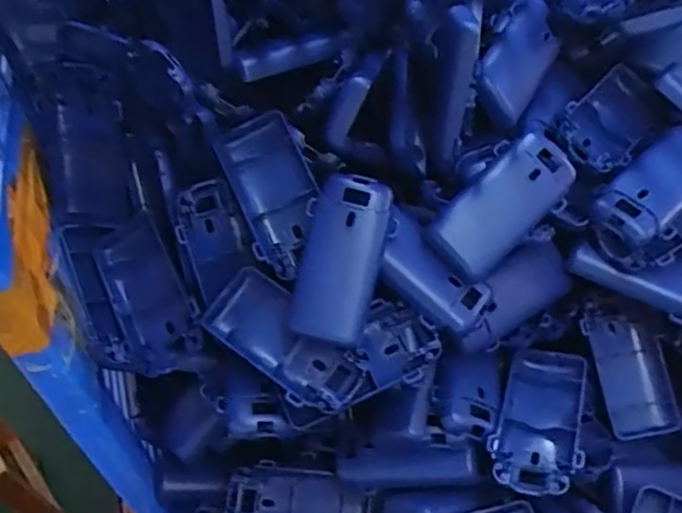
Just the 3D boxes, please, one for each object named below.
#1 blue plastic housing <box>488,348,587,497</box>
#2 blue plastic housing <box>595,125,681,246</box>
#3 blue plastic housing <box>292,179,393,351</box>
[{"bbox_3d":[0.121,0.100,0.415,0.050,0.016,0.095,8,48,13],"label":"blue plastic housing"},{"bbox_3d":[0.204,-0.045,0.427,0.096,0.020,0.041,-36,53,-25],"label":"blue plastic housing"},{"bbox_3d":[0.001,0.002,0.386,0.040,0.030,0.094,14,87,18],"label":"blue plastic housing"}]

